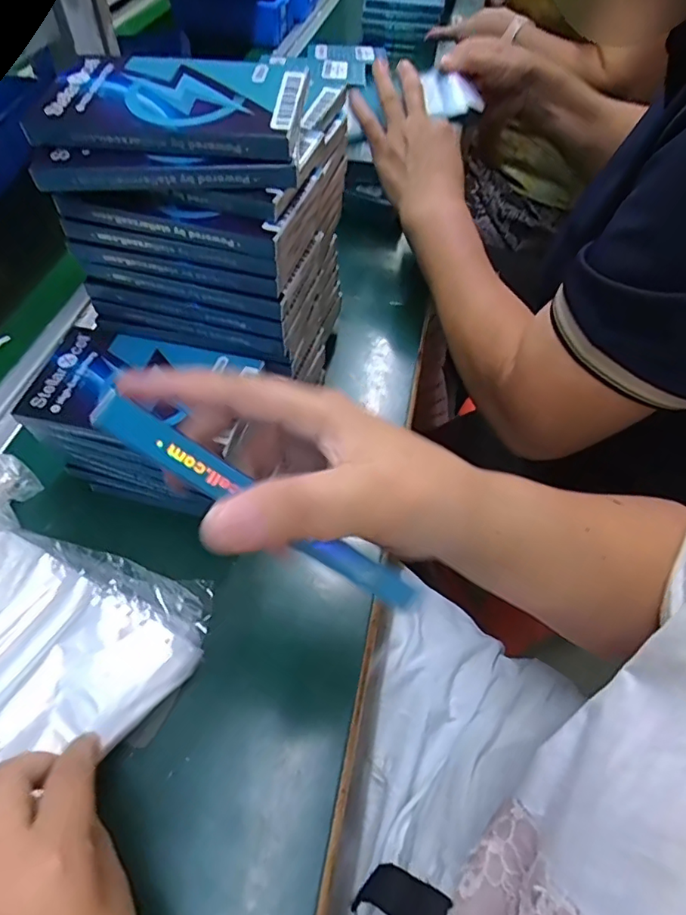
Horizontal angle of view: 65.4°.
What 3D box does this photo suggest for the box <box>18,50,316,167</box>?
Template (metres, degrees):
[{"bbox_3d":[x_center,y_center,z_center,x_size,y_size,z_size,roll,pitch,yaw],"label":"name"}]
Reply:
[{"bbox_3d":[-0.088,-0.189,0.284,0.131,0.019,0.079,6,53,2],"label":"box"}]

